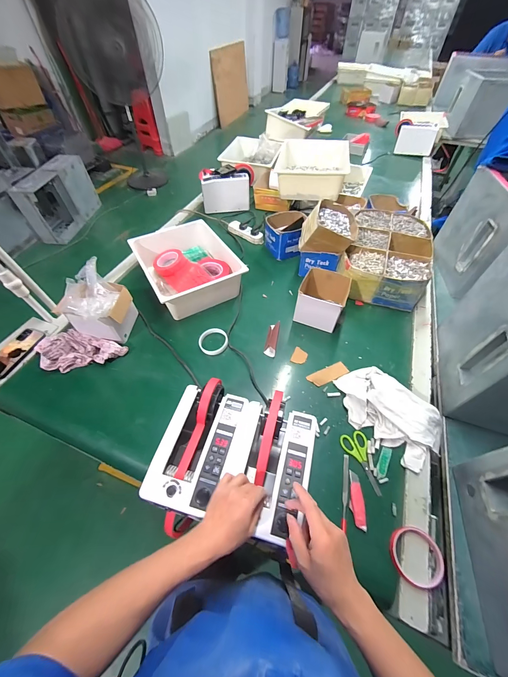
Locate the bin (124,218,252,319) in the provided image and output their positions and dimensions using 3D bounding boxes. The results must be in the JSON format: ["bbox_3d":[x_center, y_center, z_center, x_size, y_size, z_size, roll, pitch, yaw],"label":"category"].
[{"bbox_3d":[-0.229,-0.249,0.912,0.281,0.110,0.357,-22,57,-16],"label":"bin"}]

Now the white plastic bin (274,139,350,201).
[{"bbox_3d":[0.244,-0.739,1.149,0.302,0.111,0.343,9,54,6],"label":"white plastic bin"}]

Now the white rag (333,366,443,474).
[{"bbox_3d":[0.315,0.169,0.625,0.150,0.068,0.248,-30,59,-20],"label":"white rag"}]

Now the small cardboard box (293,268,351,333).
[{"bbox_3d":[0.204,-0.117,0.814,0.137,0.114,0.148,18,55,12],"label":"small cardboard box"}]

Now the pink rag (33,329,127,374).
[{"bbox_3d":[-0.496,0.043,0.737,0.233,0.039,0.127,15,55,11],"label":"pink rag"}]

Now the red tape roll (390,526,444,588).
[{"bbox_3d":[0.295,0.393,0.477,0.091,0.015,0.085,0,54,0],"label":"red tape roll"}]

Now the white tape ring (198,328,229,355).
[{"bbox_3d":[-0.119,0.008,0.774,0.085,0.027,0.078,0,54,0],"label":"white tape ring"}]

